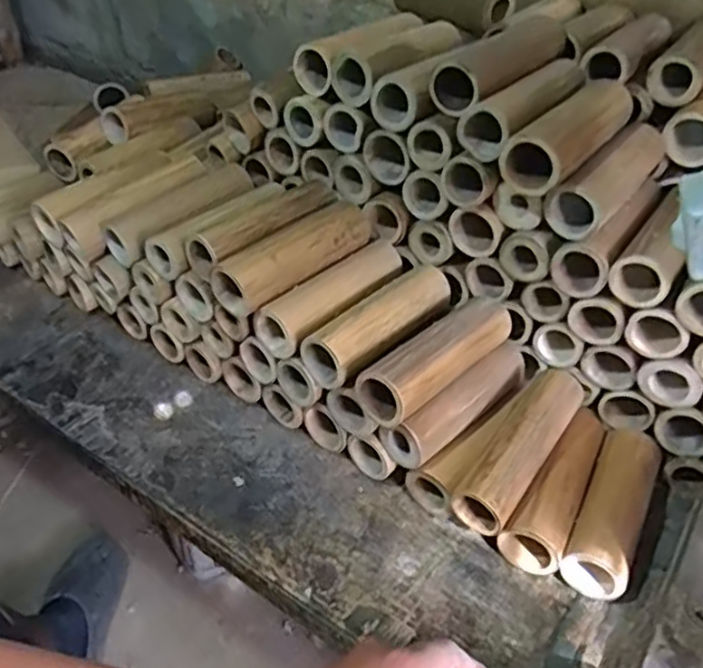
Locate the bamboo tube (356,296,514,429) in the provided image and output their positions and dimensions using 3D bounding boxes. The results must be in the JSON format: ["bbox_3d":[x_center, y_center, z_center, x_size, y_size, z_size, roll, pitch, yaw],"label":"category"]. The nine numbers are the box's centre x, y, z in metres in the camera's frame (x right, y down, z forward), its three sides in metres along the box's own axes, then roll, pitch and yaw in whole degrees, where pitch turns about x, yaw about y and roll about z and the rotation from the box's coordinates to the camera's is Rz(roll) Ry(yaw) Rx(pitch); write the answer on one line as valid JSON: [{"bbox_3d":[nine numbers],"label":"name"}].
[{"bbox_3d":[0.084,0.017,0.634,0.178,0.048,0.058,-32,49,-34],"label":"bamboo tube"}]

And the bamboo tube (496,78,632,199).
[{"bbox_3d":[0.214,-0.193,0.637,0.057,0.054,0.190,27,46,28],"label":"bamboo tube"}]

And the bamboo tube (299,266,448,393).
[{"bbox_3d":[0.035,-0.013,0.680,0.059,0.051,0.183,32,48,32],"label":"bamboo tube"}]

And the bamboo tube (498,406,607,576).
[{"bbox_3d":[0.200,0.141,0.641,0.051,0.052,0.181,20,43,22],"label":"bamboo tube"}]

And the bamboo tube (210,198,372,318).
[{"bbox_3d":[-0.056,-0.083,0.691,0.182,0.047,0.060,-31,49,-33],"label":"bamboo tube"}]

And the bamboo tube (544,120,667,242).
[{"bbox_3d":[0.259,-0.151,0.646,0.057,0.057,0.185,31,48,31],"label":"bamboo tube"}]

